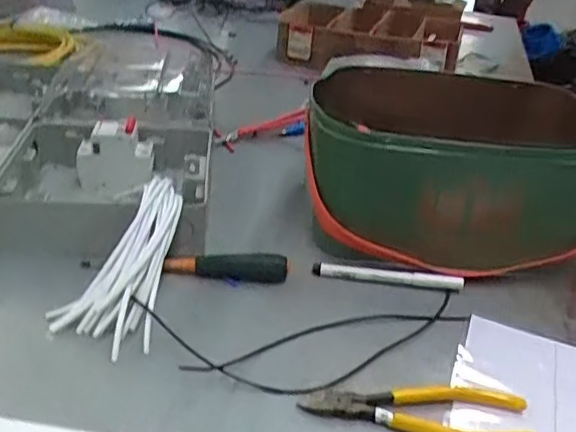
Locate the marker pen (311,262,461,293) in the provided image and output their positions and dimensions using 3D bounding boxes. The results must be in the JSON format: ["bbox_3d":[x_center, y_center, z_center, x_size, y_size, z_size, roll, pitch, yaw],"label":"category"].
[{"bbox_3d":[0.096,0.058,0.574,0.143,0.014,0.014,6,31,0],"label":"marker pen"}]

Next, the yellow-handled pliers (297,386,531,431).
[{"bbox_3d":[0.093,0.141,0.437,0.164,0.011,0.051,6,31,-1],"label":"yellow-handled pliers"}]

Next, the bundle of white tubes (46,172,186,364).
[{"bbox_3d":[-0.131,0.031,0.511,0.083,0.026,0.167,12,54,9],"label":"bundle of white tubes"}]

